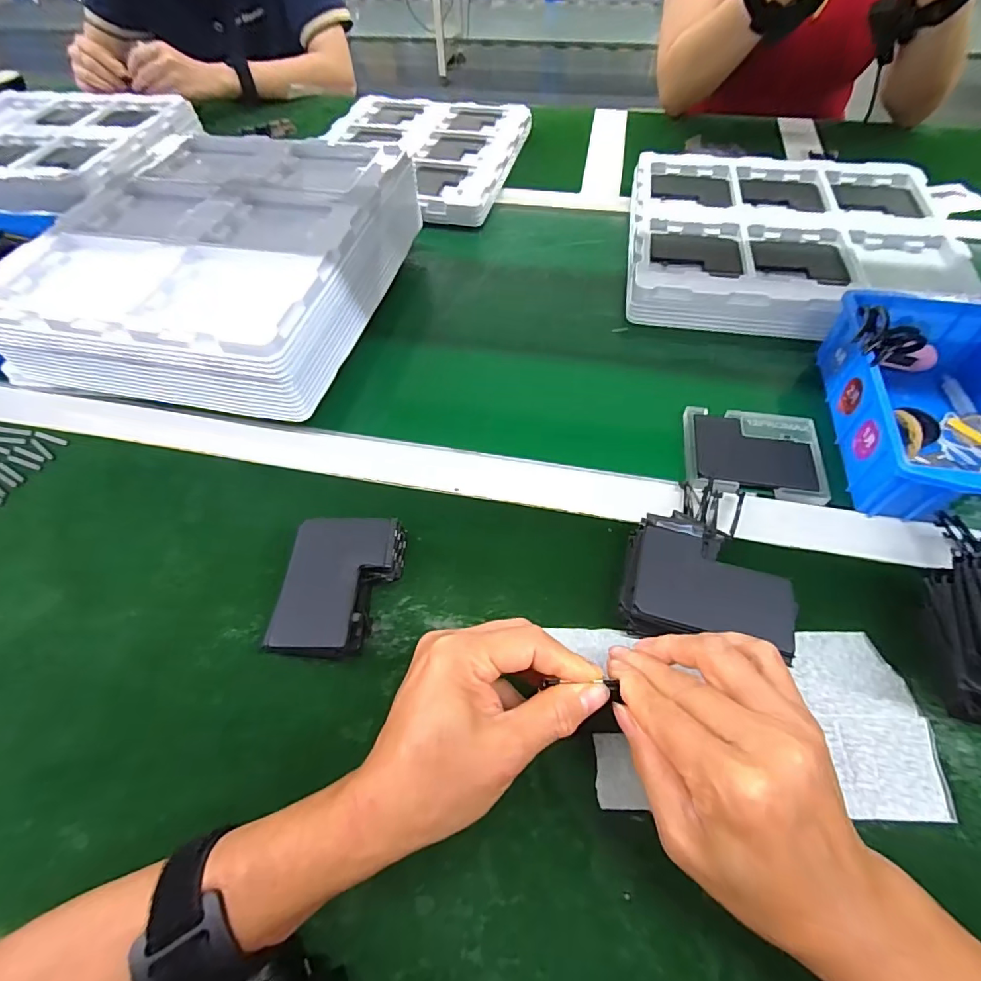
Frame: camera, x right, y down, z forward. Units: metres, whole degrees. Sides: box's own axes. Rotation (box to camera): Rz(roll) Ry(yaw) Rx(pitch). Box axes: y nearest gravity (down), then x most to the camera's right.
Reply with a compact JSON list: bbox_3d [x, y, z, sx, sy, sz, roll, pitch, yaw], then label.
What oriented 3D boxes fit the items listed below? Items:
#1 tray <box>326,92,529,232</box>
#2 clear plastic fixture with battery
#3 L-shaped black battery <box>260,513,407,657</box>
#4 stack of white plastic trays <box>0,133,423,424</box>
[{"bbox_3d":[-0.100,-0.479,0.700,0.270,0.027,0.338,10,56,8],"label":"tray"},{"bbox_3d":[0.211,-0.031,0.397,0.104,0.011,0.086,7,58,7],"label":"clear plastic fixture with battery"},{"bbox_3d":[-0.096,0.064,0.324,0.069,0.031,0.091,3,57,2],"label":"L-shaped black battery"},{"bbox_3d":[-0.250,-0.222,0.480,0.280,0.097,0.319,11,58,7],"label":"stack of white plastic trays"}]

